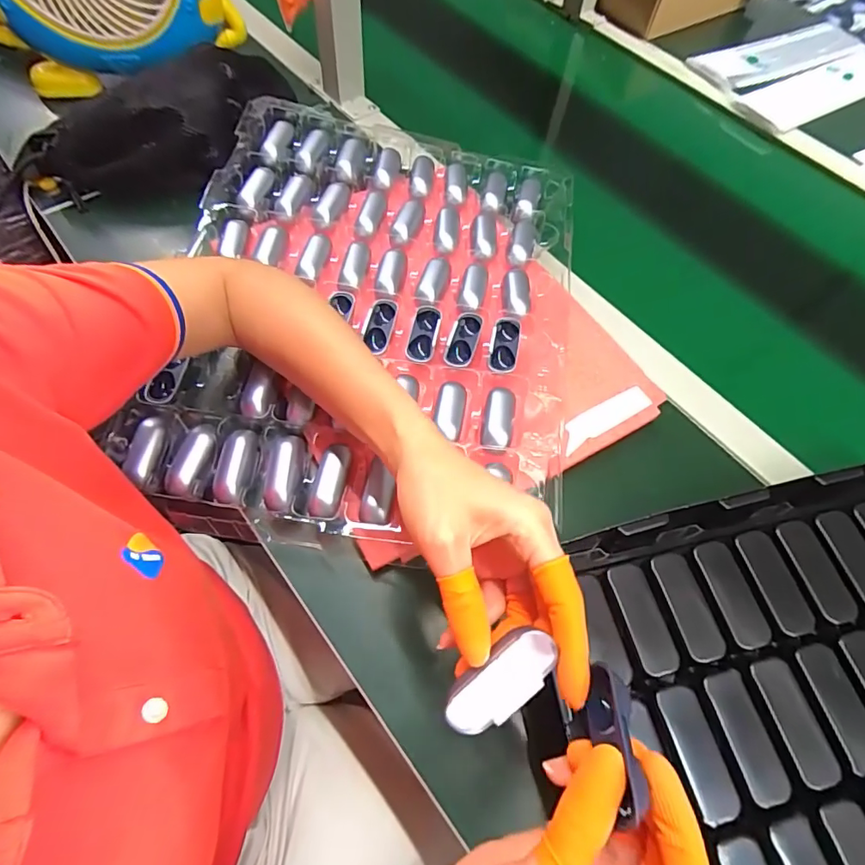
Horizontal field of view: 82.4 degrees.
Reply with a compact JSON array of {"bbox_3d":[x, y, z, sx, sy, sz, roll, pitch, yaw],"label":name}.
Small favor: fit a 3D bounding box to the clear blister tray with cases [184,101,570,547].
[{"bbox_3d":[-0.031,-0.114,0.440,0.383,0.042,0.432,8,62,0],"label":"clear blister tray with cases"}]

